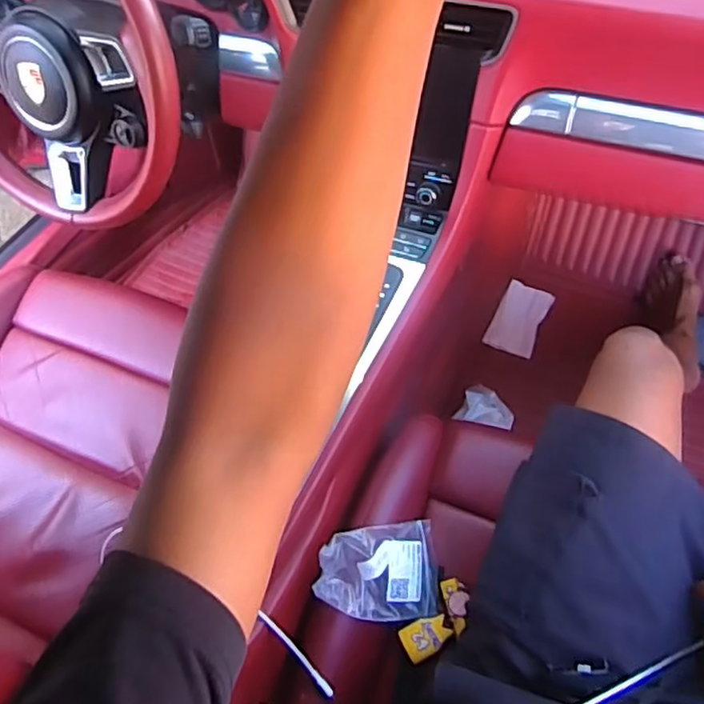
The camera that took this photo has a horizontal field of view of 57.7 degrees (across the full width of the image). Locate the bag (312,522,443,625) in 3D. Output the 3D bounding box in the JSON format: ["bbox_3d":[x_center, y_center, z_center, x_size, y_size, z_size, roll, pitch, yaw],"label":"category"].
[{"bbox_3d":[0.030,0.230,0.662,0.132,0.026,0.094,1,89,-20],"label":"bag"}]

